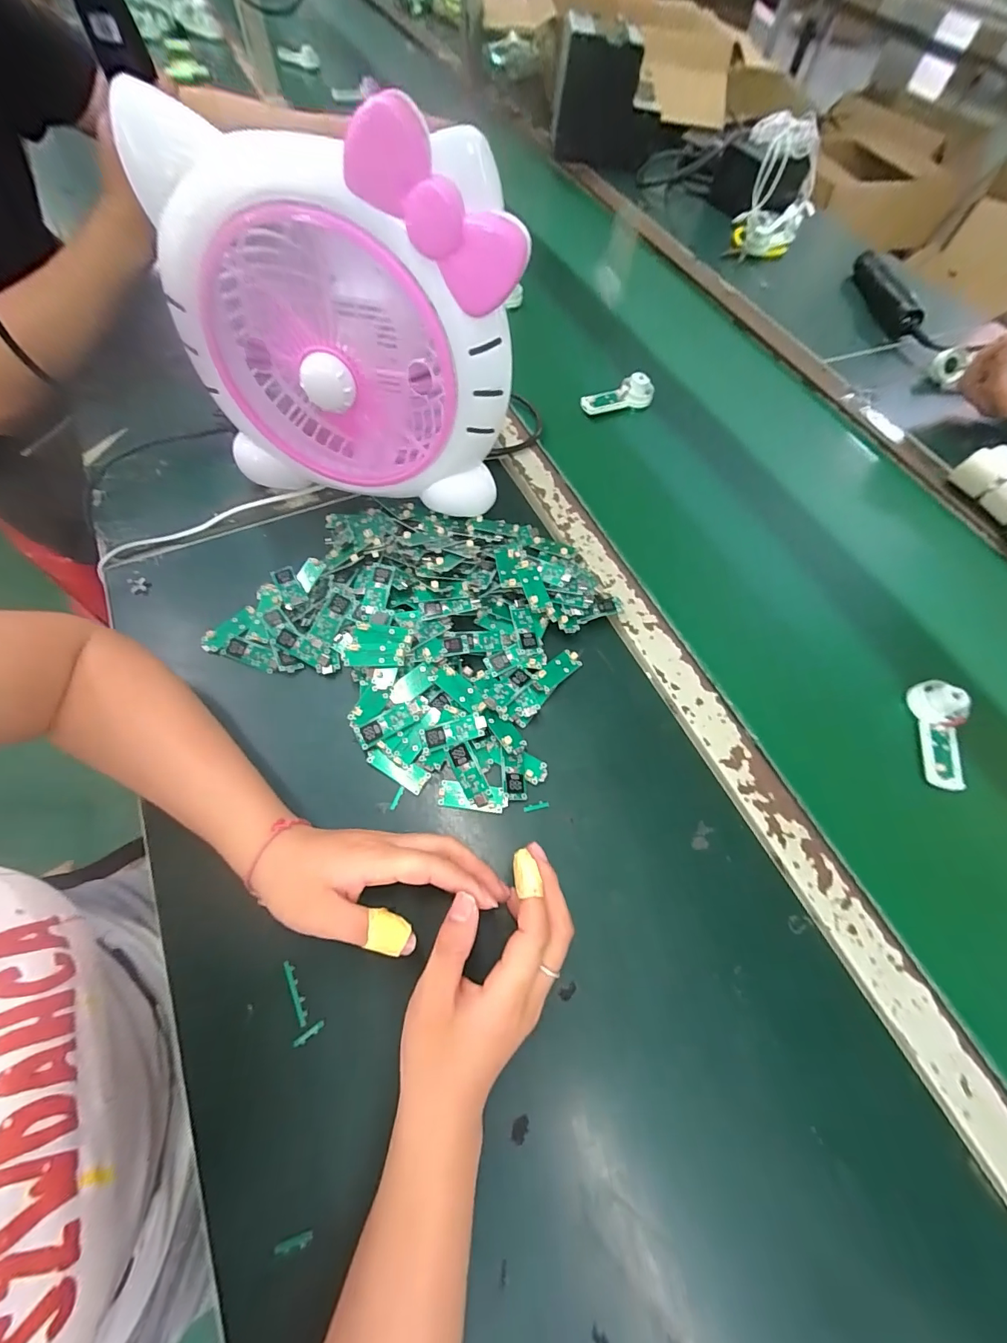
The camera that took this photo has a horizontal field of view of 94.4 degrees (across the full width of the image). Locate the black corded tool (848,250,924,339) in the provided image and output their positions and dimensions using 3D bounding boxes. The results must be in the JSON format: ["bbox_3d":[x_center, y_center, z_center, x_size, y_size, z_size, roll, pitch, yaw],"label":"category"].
[{"bbox_3d":[0.582,-0.580,0.711,0.034,0.051,0.196,1,65,-3],"label":"black corded tool"}]

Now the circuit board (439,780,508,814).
[{"bbox_3d":[-0.023,0.095,0.350,0.050,0.005,0.019,6,80,5],"label":"circuit board"}]

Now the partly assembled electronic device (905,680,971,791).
[{"bbox_3d":[0.369,0.051,0.388,0.030,0.029,0.091,12,65,2],"label":"partly assembled electronic device"}]

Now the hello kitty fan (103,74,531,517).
[{"bbox_3d":[-0.117,-0.263,0.378,0.248,0.246,0.124,15,65,4],"label":"hello kitty fan"}]

